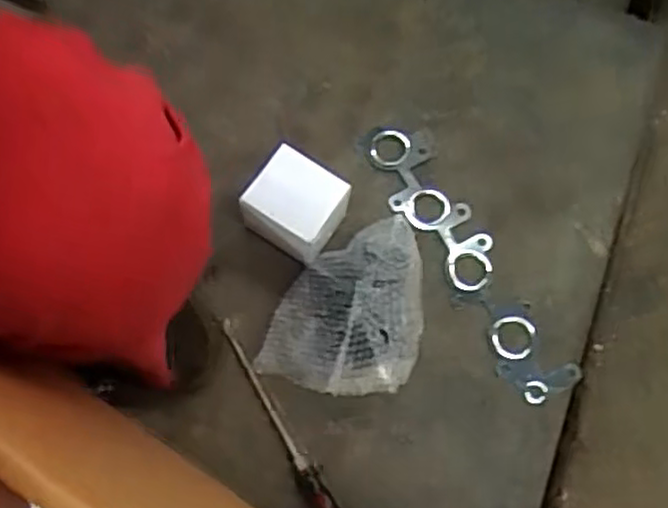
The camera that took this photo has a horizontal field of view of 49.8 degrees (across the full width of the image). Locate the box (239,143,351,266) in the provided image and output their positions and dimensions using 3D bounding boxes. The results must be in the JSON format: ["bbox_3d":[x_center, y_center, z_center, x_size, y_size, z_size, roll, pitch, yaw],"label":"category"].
[{"bbox_3d":[-0.034,-0.046,0.682,0.077,0.090,0.073,33,74,11],"label":"box"}]

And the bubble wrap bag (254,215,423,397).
[{"bbox_3d":[0.018,0.045,0.655,0.130,0.073,0.161,18,72,7],"label":"bubble wrap bag"}]

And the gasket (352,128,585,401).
[{"bbox_3d":[0.125,-0.003,0.707,0.070,0.008,0.312,-26,72,-8],"label":"gasket"}]

